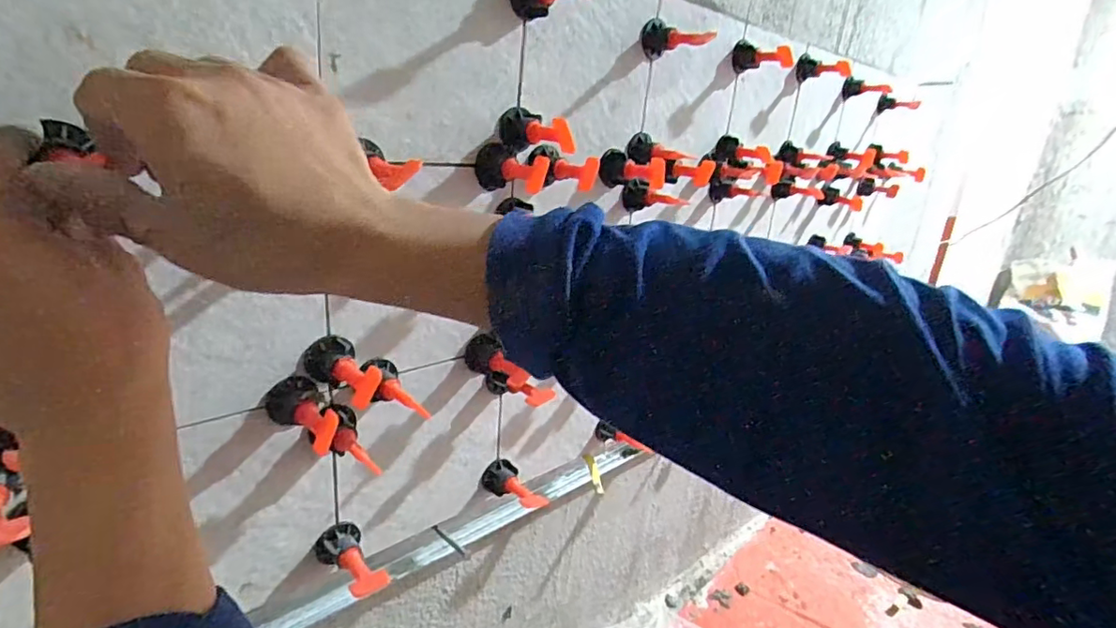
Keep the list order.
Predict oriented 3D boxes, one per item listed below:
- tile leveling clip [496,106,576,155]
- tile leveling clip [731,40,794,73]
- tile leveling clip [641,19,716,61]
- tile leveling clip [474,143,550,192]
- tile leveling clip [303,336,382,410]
[{"bbox_3d":[-0.015,-0.133,0.419,0.028,0.027,0.059,-12,25,-41],"label":"tile leveling clip"},{"bbox_3d":[0.213,-0.268,0.600,0.060,0.027,0.026,16,21,28],"label":"tile leveling clip"},{"bbox_3d":[0.106,-0.238,0.501,0.063,0.029,0.024,14,20,23],"label":"tile leveling clip"},{"bbox_3d":[-0.033,-0.103,0.412,0.030,0.031,0.060,-6,22,-32],"label":"tile leveling clip"},{"bbox_3d":[-0.135,0.037,0.363,0.030,0.029,0.055,-8,23,-36],"label":"tile leveling clip"}]

